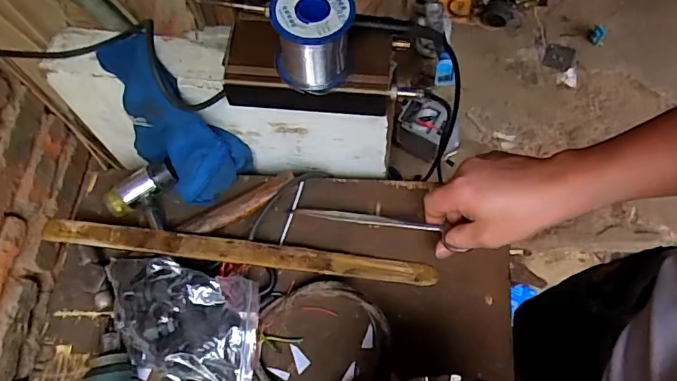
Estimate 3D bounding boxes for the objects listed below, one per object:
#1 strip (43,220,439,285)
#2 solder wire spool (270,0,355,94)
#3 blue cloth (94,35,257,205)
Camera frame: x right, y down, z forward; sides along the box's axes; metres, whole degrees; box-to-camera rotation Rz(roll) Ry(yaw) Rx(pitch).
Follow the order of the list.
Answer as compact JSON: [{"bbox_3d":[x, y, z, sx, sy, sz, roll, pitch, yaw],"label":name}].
[{"bbox_3d":[-0.090,0.060,0.474,0.369,0.009,0.024,8,65,-4],"label":"strip"},{"bbox_3d":[-0.019,-0.120,0.380,0.056,0.063,0.058,-1,67,2],"label":"solder wire spool"},{"bbox_3d":[-0.173,-0.069,0.500,0.091,0.177,0.100,-39,26,-13],"label":"blue cloth"}]

